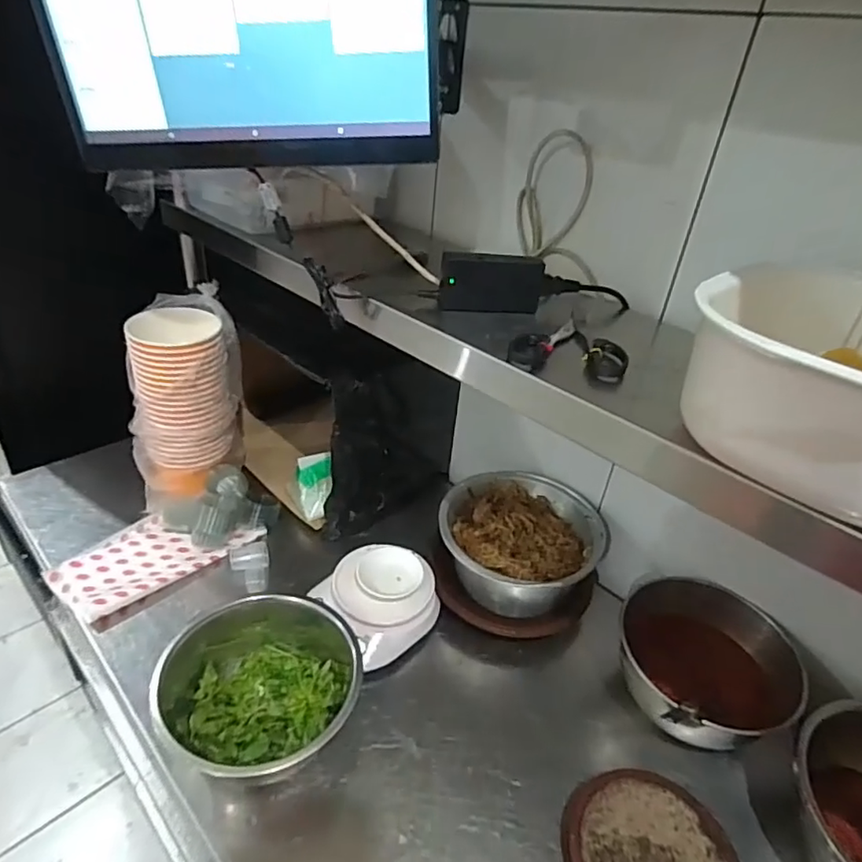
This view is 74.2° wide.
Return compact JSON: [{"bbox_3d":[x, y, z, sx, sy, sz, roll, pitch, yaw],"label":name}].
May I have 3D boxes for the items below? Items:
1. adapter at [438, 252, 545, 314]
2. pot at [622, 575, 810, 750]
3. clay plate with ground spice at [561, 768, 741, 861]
[{"bbox_3d":[0.067,-0.164,0.631,0.112,0.058,0.027,0,33,-10],"label":"adapter"},{"bbox_3d":[0.324,0.287,0.709,0.209,0.116,0.189,-3,34,-14],"label":"pot"},{"bbox_3d":[0.220,0.433,0.573,0.169,0.036,0.163,4,33,-3],"label":"clay plate with ground spice"}]

